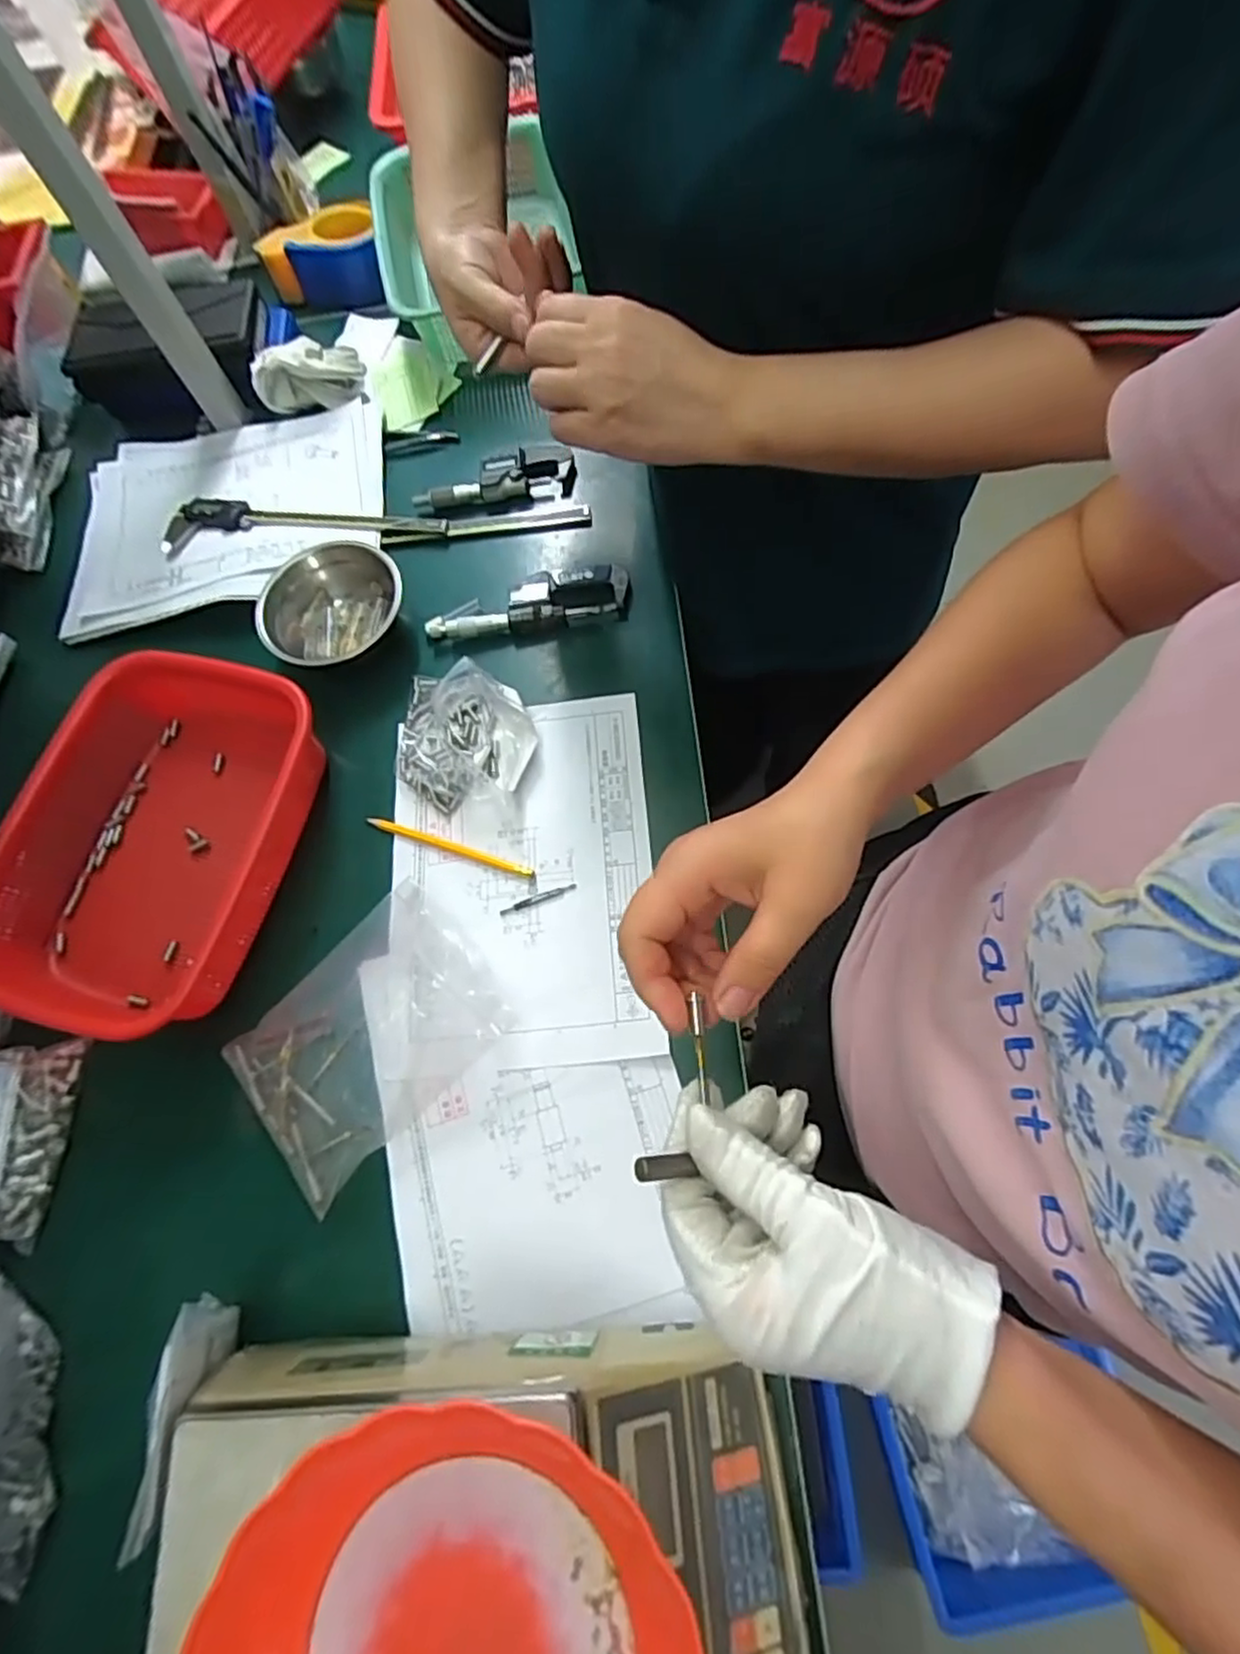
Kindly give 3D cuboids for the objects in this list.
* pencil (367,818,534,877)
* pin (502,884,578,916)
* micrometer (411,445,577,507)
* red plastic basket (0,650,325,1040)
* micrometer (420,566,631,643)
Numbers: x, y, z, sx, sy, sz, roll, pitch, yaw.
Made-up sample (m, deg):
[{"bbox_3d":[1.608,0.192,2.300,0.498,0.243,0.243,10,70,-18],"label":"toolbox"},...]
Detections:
[{"bbox_3d":[-0.139,0.015,0.576,0.145,0.004,0.009,17,71,11],"label":"pencil"},{"bbox_3d":[-0.065,0.057,0.555,0.063,0.004,0.007,-19,68,-2],"label":"pin"},{"bbox_3d":[-0.123,-0.343,0.696,0.158,0.023,0.044,-11,68,1],"label":"micrometer"},{"bbox_3d":[-0.378,0.008,0.556,0.207,0.063,0.281,7,69,8],"label":"red plastic basket"},{"bbox_3d":[-0.084,-0.206,0.645,0.181,0.027,0.059,-4,68,3],"label":"micrometer"}]

